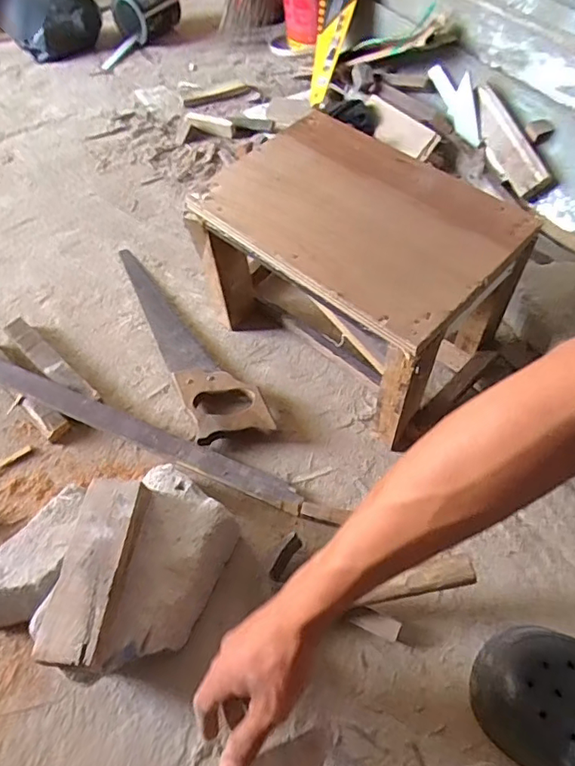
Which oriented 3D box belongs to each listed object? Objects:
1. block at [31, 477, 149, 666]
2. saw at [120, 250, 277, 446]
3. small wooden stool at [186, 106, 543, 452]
[{"bbox_3d":[-0.177,0.170,0.500,0.058,0.027,0.166,3,56,4],"label":"block"},{"bbox_3d":[-0.154,-0.073,0.757,0.093,0.033,0.422,-26,59,-15],"label":"saw"},{"bbox_3d":[0.086,-0.124,0.664,0.326,0.226,0.221,37,64,23],"label":"small wooden stool"}]

